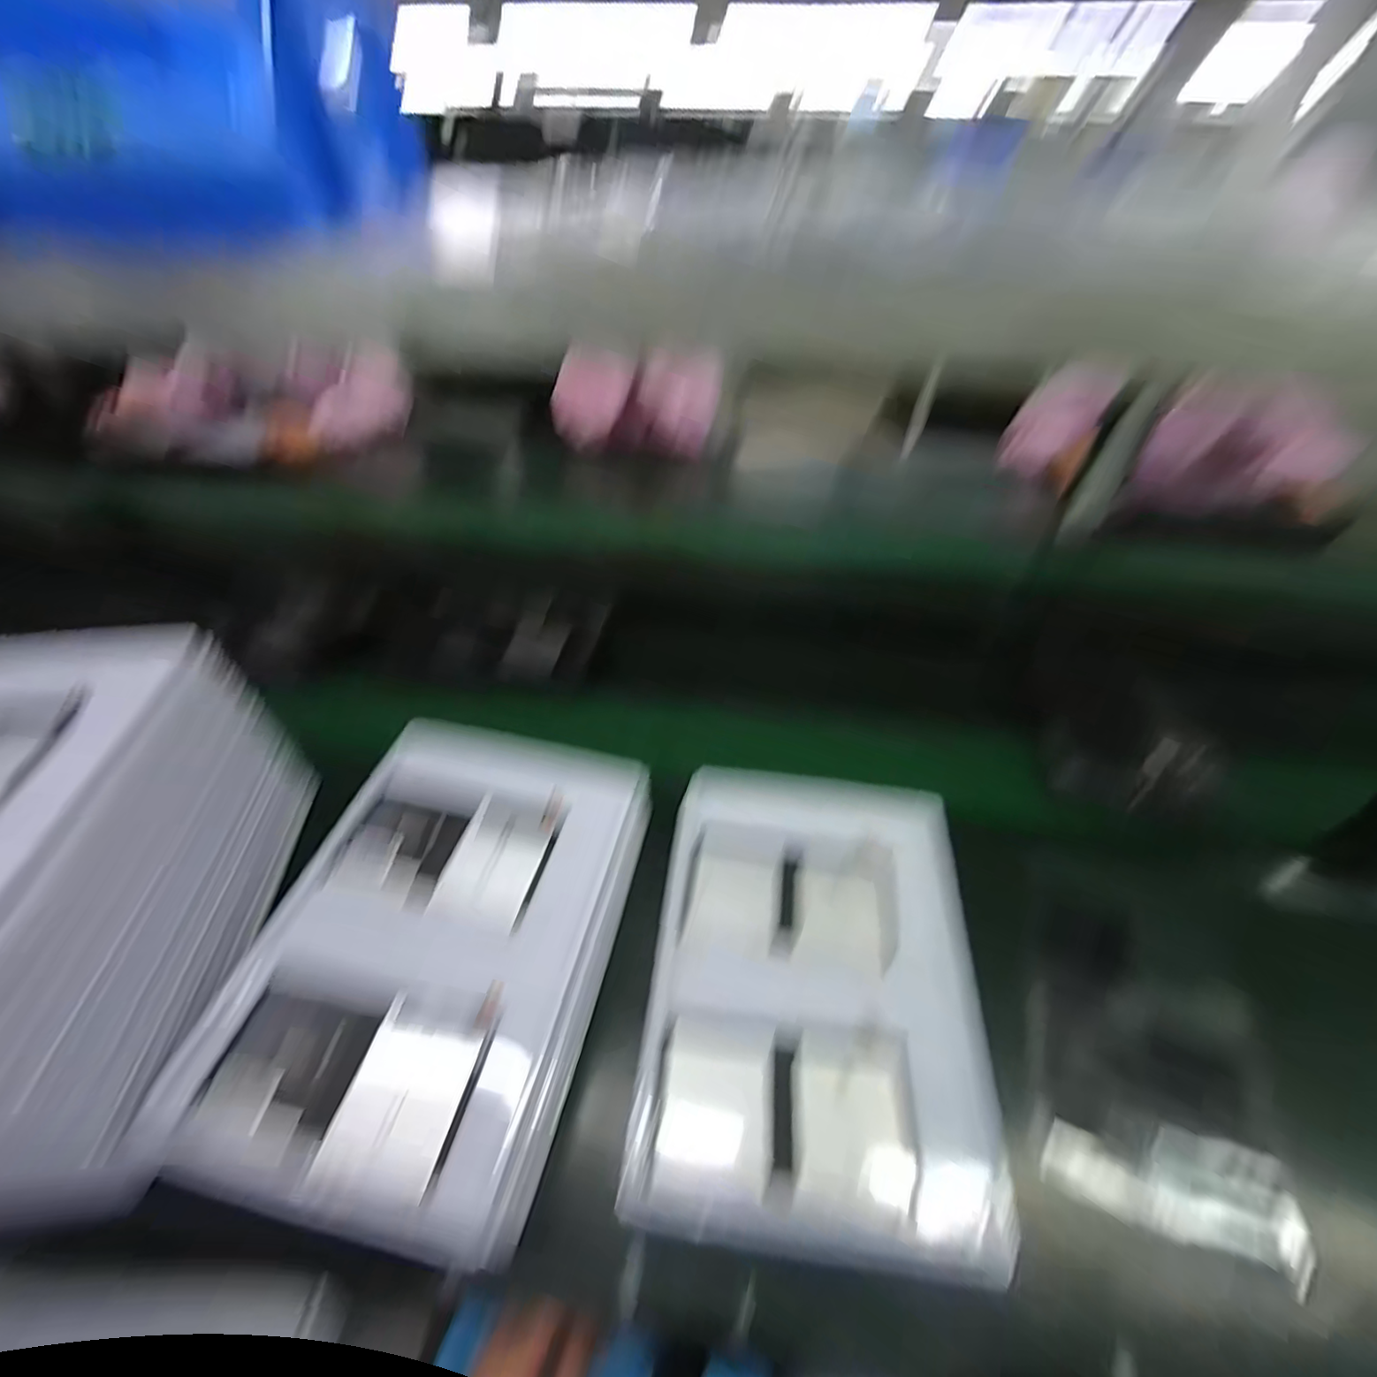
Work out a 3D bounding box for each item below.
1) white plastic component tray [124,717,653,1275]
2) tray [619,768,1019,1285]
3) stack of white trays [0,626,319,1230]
[{"bbox_3d":[-0.184,0.183,0.454,0.243,0.066,0.340,8,43,9],"label":"white plastic component tray"},{"bbox_3d":[0.100,0.220,0.473,0.250,0.042,0.338,5,43,6],"label":"tray"},{"bbox_3d":[-0.457,0.137,0.401,0.243,0.199,0.331,-3,42,-3],"label":"stack of white trays"}]

